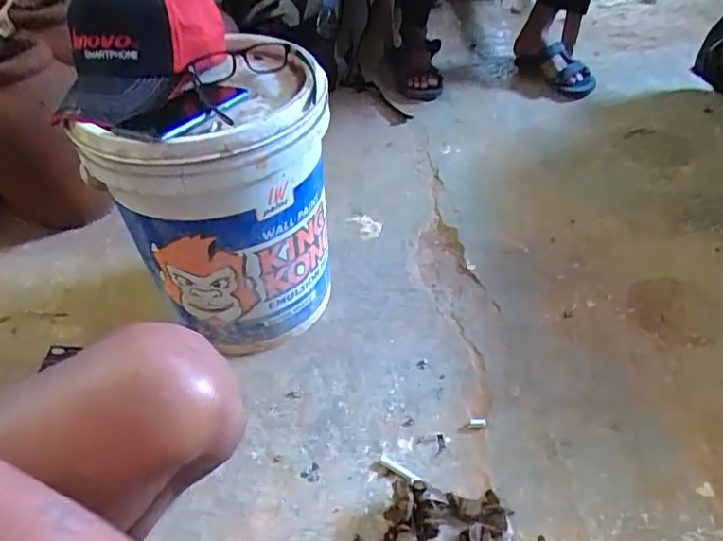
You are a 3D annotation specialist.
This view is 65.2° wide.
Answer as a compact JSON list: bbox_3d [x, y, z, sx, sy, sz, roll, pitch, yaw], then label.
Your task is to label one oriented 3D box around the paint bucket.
[{"bbox_3d":[-0.183,-0.090,0.824,0.292,0.371,0.265,-5,43,-2],"label":"paint bucket"}]

